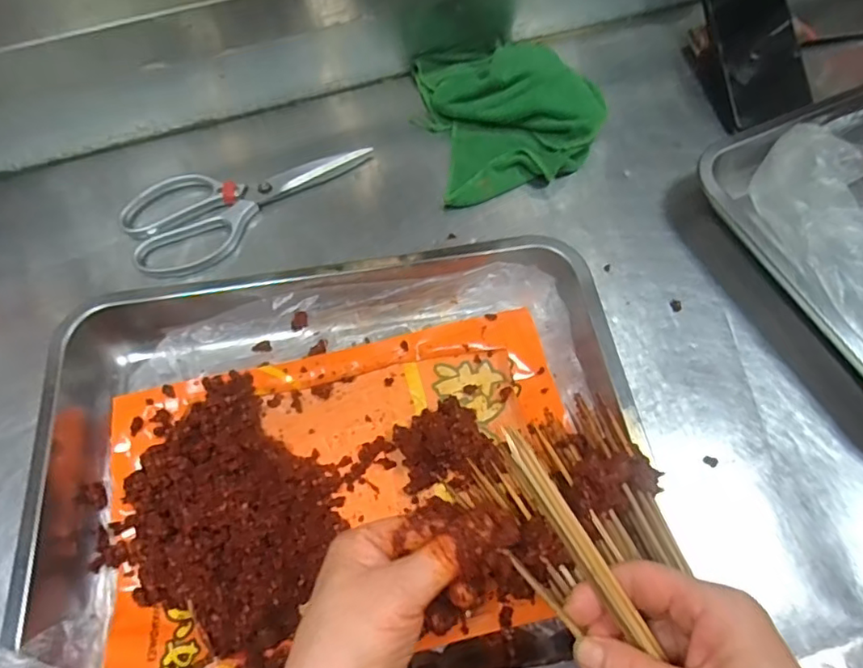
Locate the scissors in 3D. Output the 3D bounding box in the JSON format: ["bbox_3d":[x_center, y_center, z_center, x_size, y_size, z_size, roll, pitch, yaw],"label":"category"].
[{"bbox_3d":[-0.156,-0.120,0.505,0.220,0.025,0.084,-24,64,-10],"label":"scissors"}]

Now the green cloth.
[{"bbox_3d":[0.075,-0.219,0.541,0.165,0.044,0.174,-15,63,-6],"label":"green cloth"}]

